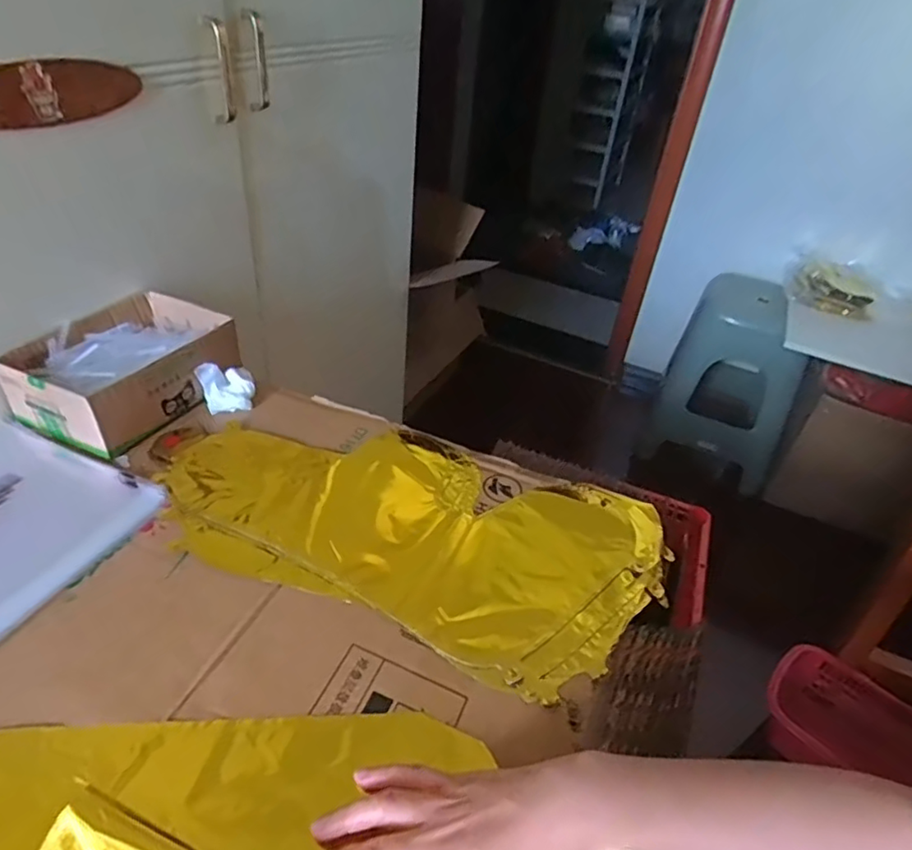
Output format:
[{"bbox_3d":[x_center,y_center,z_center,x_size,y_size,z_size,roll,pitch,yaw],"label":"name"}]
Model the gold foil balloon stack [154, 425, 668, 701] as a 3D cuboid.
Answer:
[{"bbox_3d":[-0.042,0.085,0.519,0.429,0.013,0.214,14,37,10],"label":"gold foil balloon stack"}]

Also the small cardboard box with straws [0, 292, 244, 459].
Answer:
[{"bbox_3d":[-0.333,-0.061,0.607,0.147,0.066,0.192,21,39,19],"label":"small cardboard box with straws"}]

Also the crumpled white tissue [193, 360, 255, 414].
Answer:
[{"bbox_3d":[-0.239,-0.043,0.621,0.052,0.039,0.044,-11,40,-22],"label":"crumpled white tissue"}]

